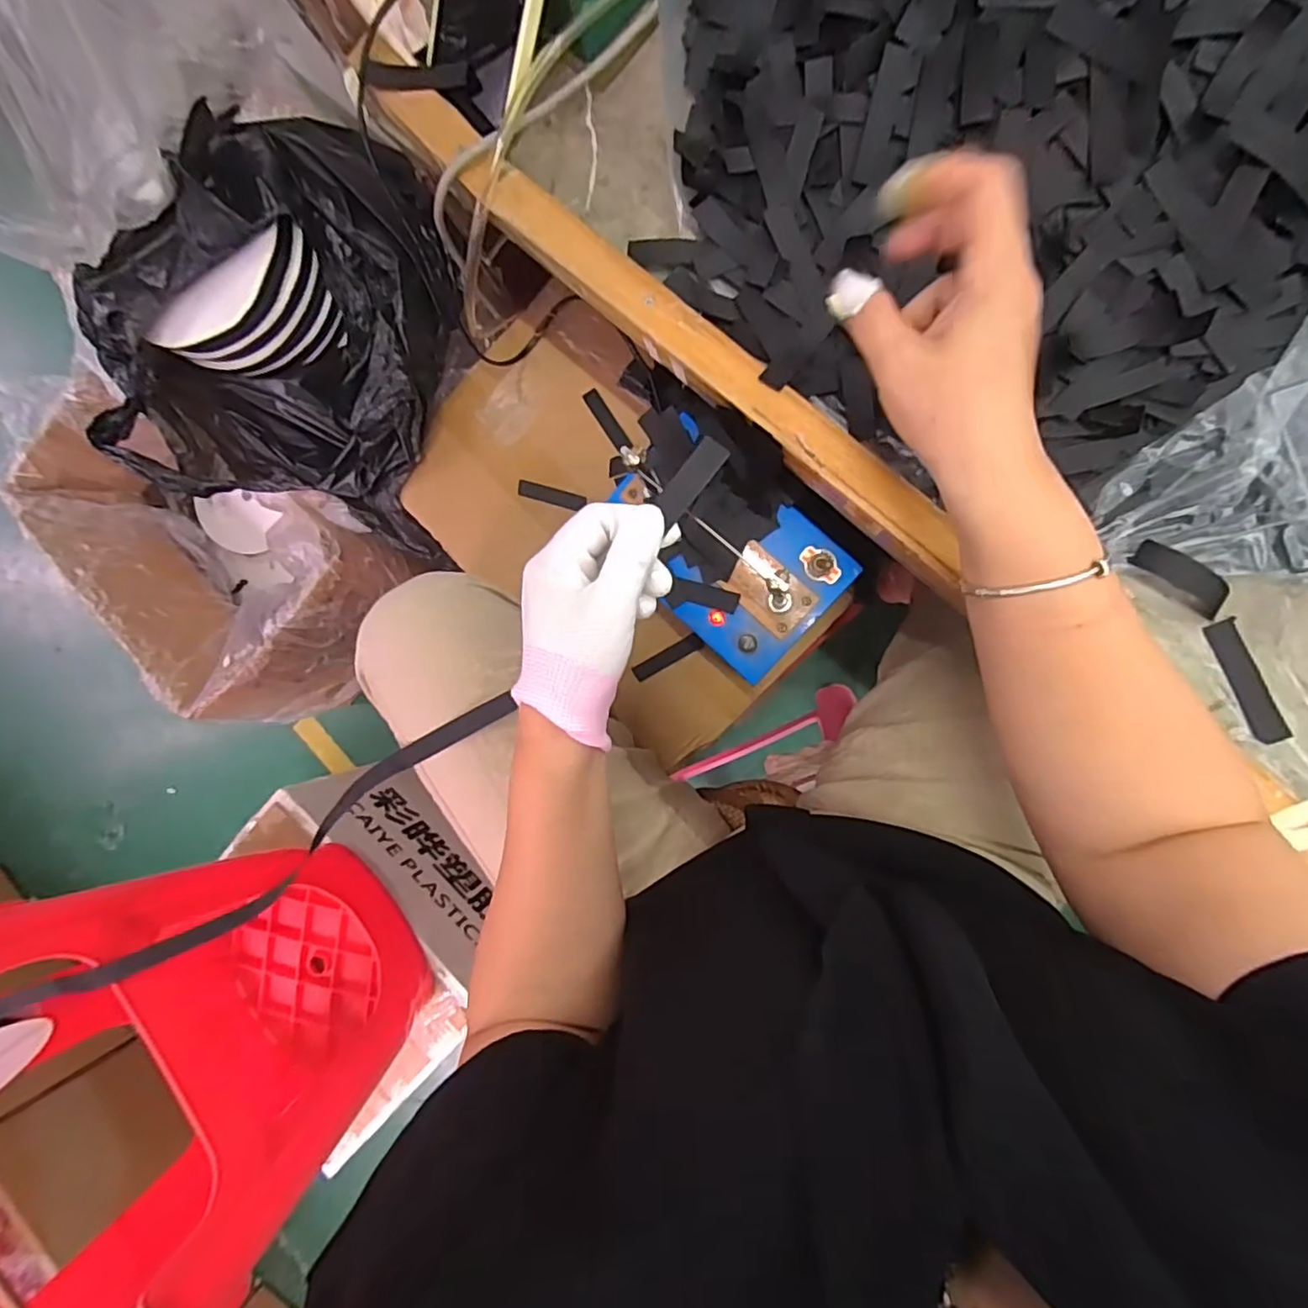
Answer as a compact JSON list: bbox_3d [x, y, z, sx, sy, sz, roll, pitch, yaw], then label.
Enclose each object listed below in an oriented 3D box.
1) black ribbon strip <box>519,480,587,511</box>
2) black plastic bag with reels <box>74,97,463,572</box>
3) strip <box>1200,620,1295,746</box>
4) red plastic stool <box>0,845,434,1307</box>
[{"bbox_3d":[-0.099,-0.154,0.604,0.067,0.006,0.015,17,92,10],"label":"black ribbon strip"},{"bbox_3d":[-0.355,-0.303,0.598,0.304,0.146,0.325,17,92,10],"label":"black plastic bag with reels"},{"bbox_3d":[0.325,0.015,0.340,0.019,0.004,0.069,-21,85,7],"label":"strip"},{"bbox_3d":[-0.473,0.400,0.614,0.367,0.454,0.352,-37,84,8],"label":"red plastic stool"}]

